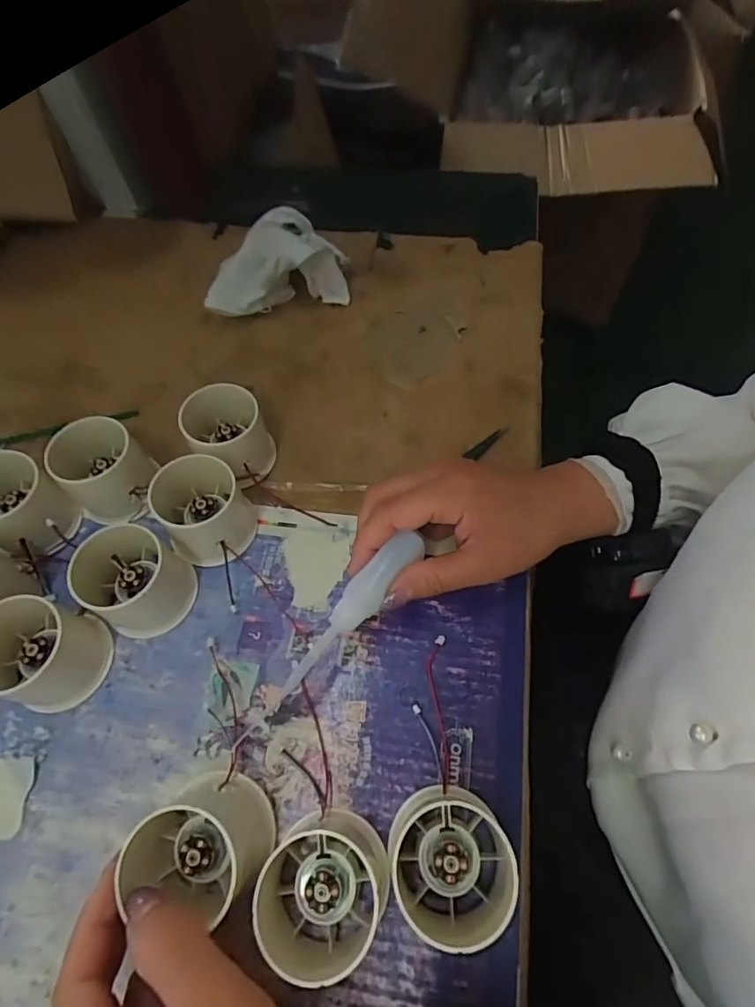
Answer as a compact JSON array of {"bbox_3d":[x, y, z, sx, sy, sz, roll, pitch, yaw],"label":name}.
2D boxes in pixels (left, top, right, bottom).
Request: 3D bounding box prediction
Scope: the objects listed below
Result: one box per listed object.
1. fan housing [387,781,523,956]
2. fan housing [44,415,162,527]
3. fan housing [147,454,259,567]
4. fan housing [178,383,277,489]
[{"bbox_3d":[0.034,0.161,0.228,0.056,0.049,0.052,-1,62,1],"label":"fan housing"},{"bbox_3d":[-0.181,-0.021,0.333,0.063,0.049,0.052,40,70,20],"label":"fan housing"},{"bbox_3d":[-0.111,0.004,0.316,0.055,0.050,0.061,-34,66,-15],"label":"fan housing"},{"bbox_3d":[-0.102,-0.047,0.344,0.051,0.049,0.059,-29,65,-13],"label":"fan housing"}]

